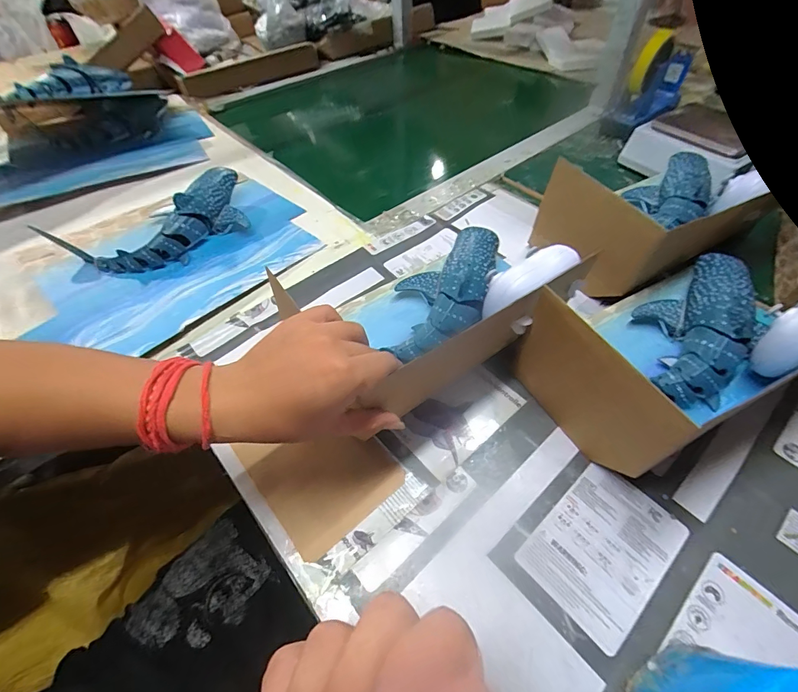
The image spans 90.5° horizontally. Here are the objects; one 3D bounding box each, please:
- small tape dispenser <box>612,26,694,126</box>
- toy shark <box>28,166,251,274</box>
[{"bbox_3d":[0.504,-0.522,0.766,0.204,0.145,0.056,-33,57,-22],"label":"small tape dispenser"},{"bbox_3d":[-0.317,-0.168,0.540,0.123,0.053,0.249,37,61,26],"label":"toy shark"}]

